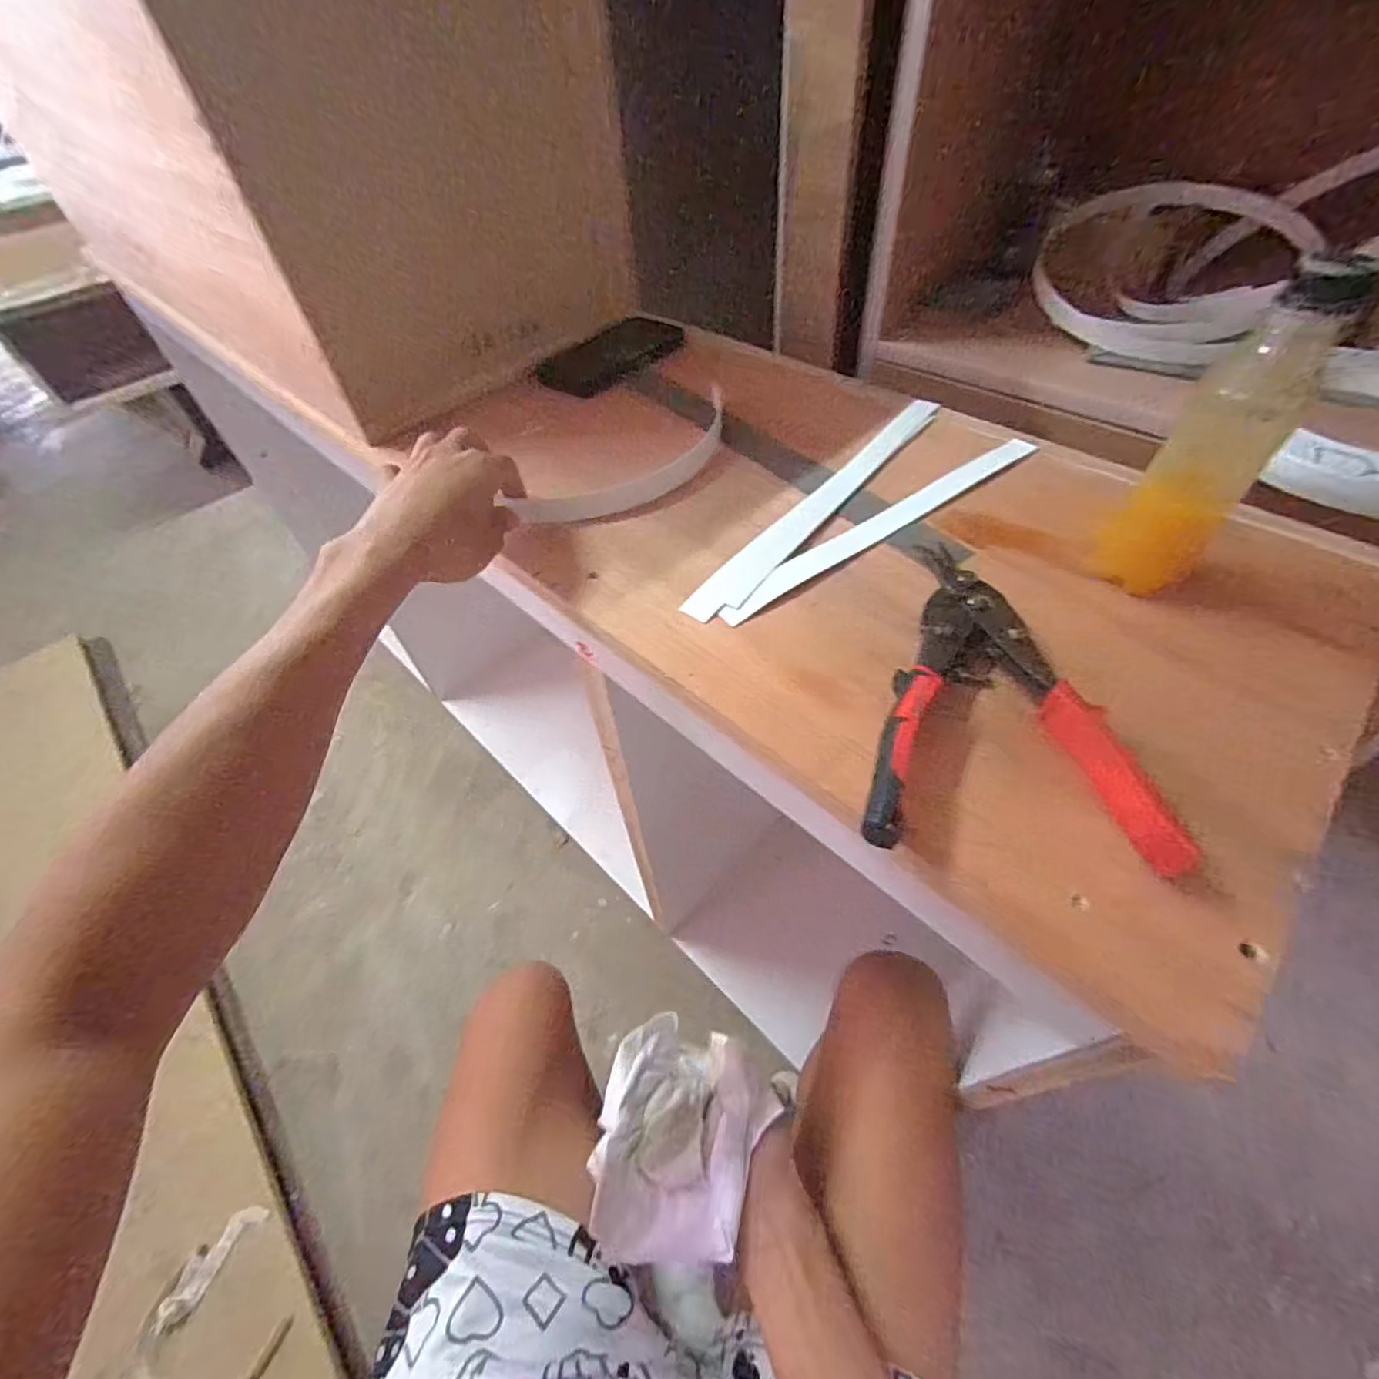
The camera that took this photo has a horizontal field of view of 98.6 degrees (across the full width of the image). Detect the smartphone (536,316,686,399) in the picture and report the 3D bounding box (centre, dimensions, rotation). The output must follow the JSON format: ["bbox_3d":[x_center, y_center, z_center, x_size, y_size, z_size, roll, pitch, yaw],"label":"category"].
[{"bbox_3d":[-0.081,-0.361,0.640,0.085,0.010,0.175,35,63,27],"label":"smartphone"}]

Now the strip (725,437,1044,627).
[{"bbox_3d":[0.152,-0.127,0.446,0.318,0.004,0.028,-31,55,-20],"label":"strip"}]

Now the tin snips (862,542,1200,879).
[{"bbox_3d":[0.167,-0.012,0.336,0.134,0.033,0.229,4,53,9],"label":"tin snips"}]

